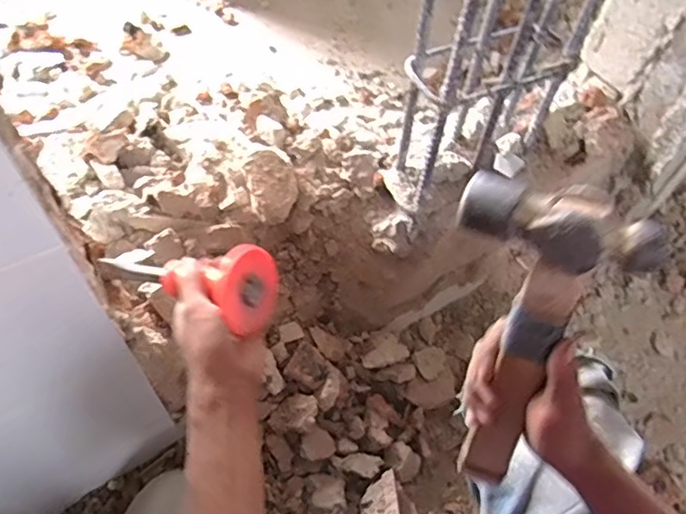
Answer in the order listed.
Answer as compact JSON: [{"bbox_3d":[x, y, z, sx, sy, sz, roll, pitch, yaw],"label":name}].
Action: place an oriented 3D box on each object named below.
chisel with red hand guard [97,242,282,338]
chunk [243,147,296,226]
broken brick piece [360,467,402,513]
[{"bbox_3d":[-0.152,0.021,0.551,0.184,0.062,0.072,8,54,26],"label":"chisel with red hand guard"},{"bbox_3d":[-0.094,-0.100,0.774,0.066,0.046,0.087,-16,60,-14],"label":"chunk"},{"bbox_3d":[0.052,0.324,0.785,0.055,0.034,0.064,-2,57,-5],"label":"broken brick piece"}]

